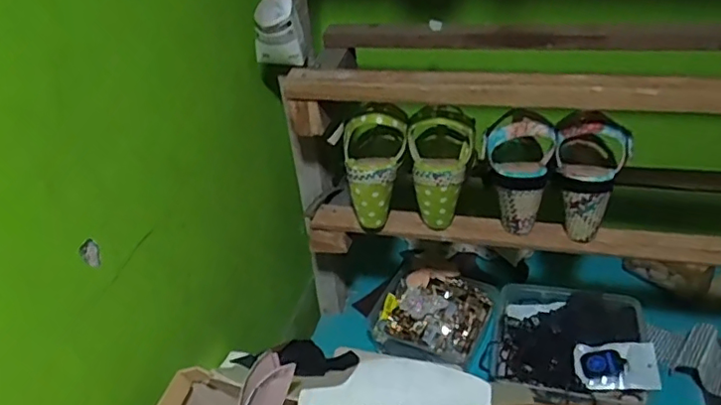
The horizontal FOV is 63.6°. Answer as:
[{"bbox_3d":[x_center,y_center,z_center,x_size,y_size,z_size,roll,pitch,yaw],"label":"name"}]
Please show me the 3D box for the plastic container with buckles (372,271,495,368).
[{"bbox_3d":[0.108,0.173,0.875,0.158,0.059,0.172,15,38,27],"label":"plastic container with buckles"}]

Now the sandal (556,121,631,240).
[{"bbox_3d":[0.254,-0.020,0.654,0.082,0.139,0.046,9,12,21],"label":"sandal"}]

